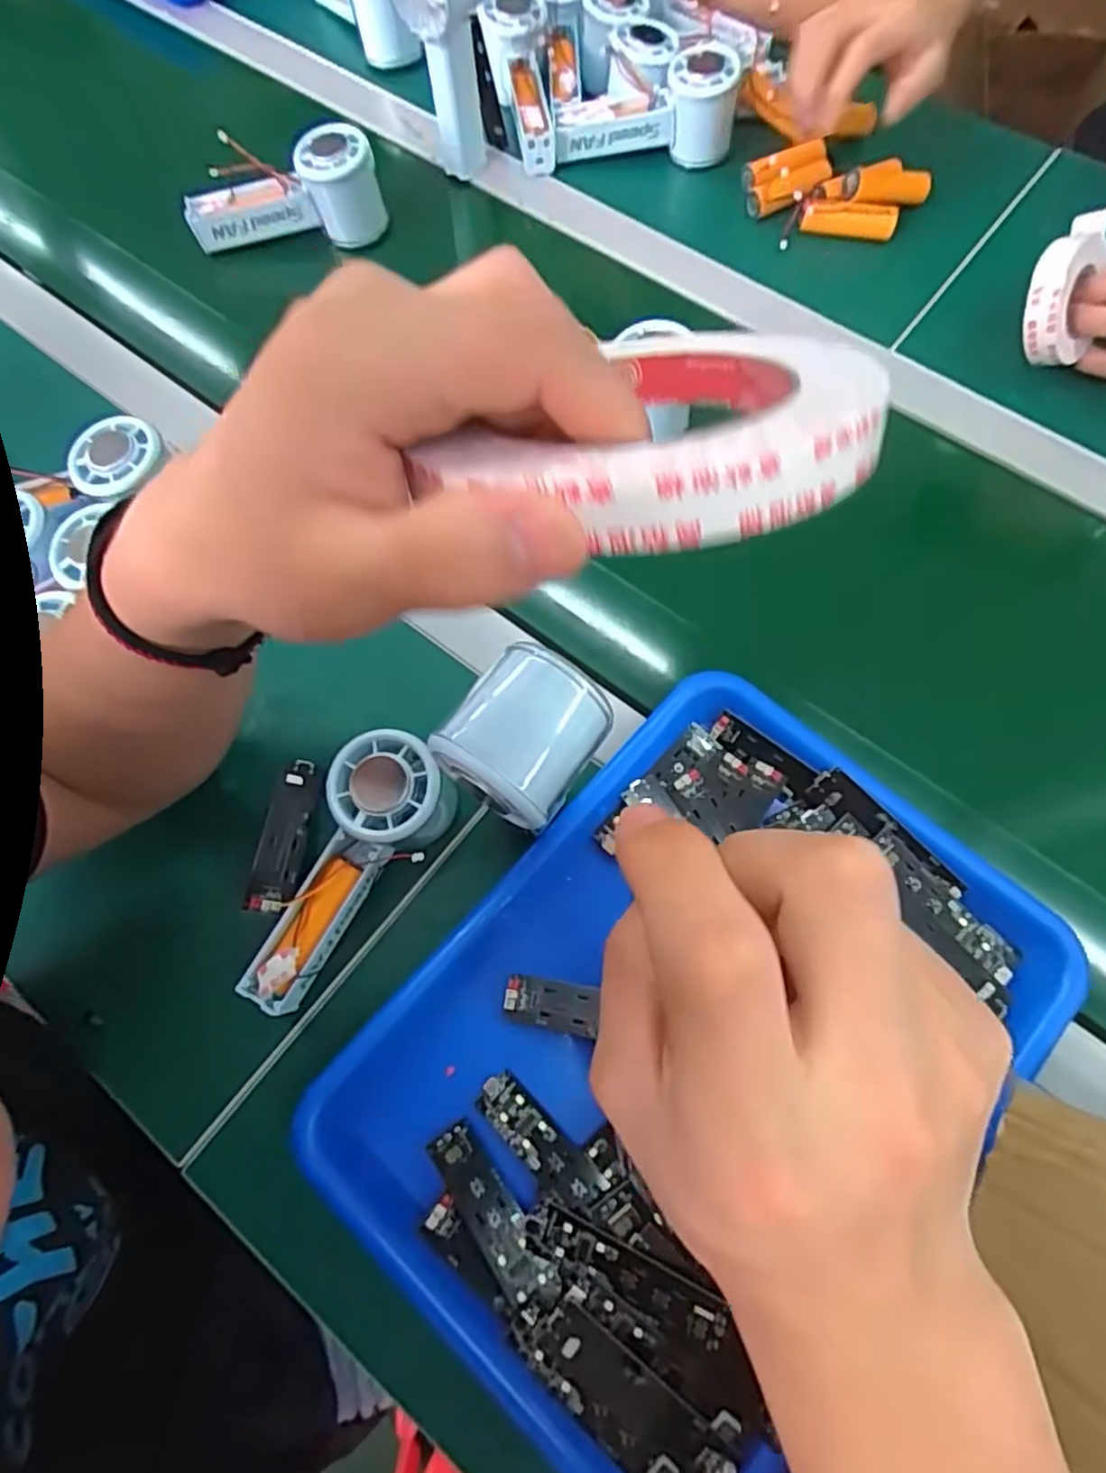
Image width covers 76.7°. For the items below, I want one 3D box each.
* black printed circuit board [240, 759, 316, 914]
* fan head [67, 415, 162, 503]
[{"bbox_3d":[-0.149,0.053,0.385,0.024,0.011,0.089,2,58,2],"label":"black printed circuit board"},{"bbox_3d":[-0.267,-0.170,0.424,0.057,0.012,0.047,-37,74,-11],"label":"fan head"}]

